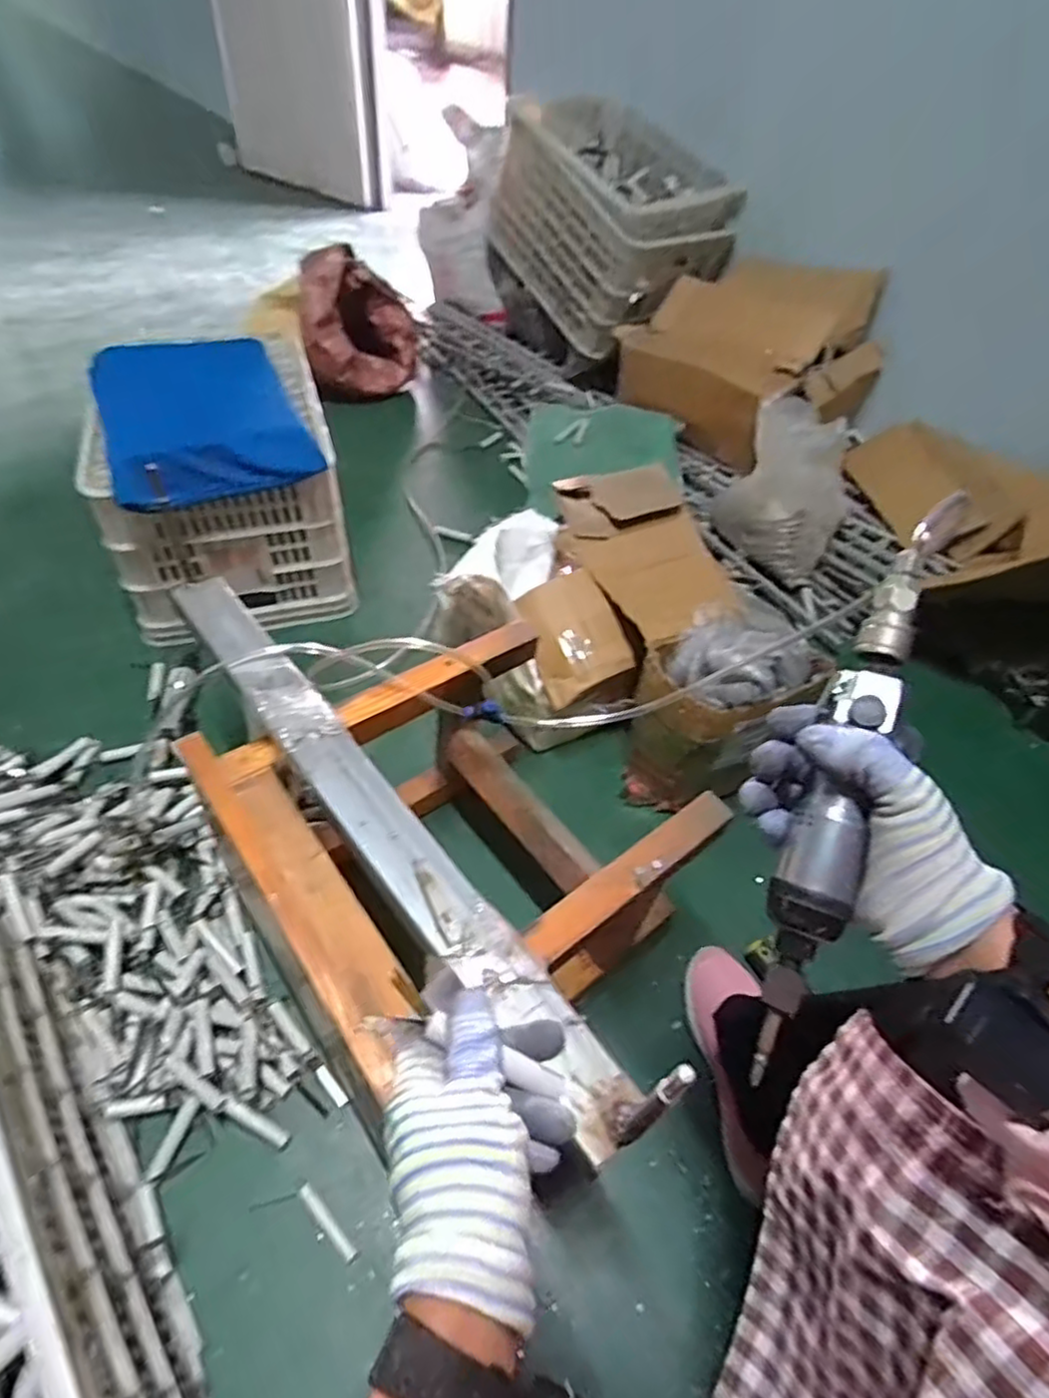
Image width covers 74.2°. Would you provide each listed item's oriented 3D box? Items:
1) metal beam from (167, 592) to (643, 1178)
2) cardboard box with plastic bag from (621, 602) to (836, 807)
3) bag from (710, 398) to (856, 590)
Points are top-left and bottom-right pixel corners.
[{"bbox_3d":[-0.153,0.084,0.625,0.061,0.021,0.687,-30,58,-28],"label":"metal beam"},{"bbox_3d":[0.260,0.012,0.956,0.224,0.246,0.171,-31,58,-29],"label":"cardboard box with plastic bag"},{"bbox_3d":[0.500,-0.407,1.319,0.227,0.257,0.183,27,51,17],"label":"bag"}]

